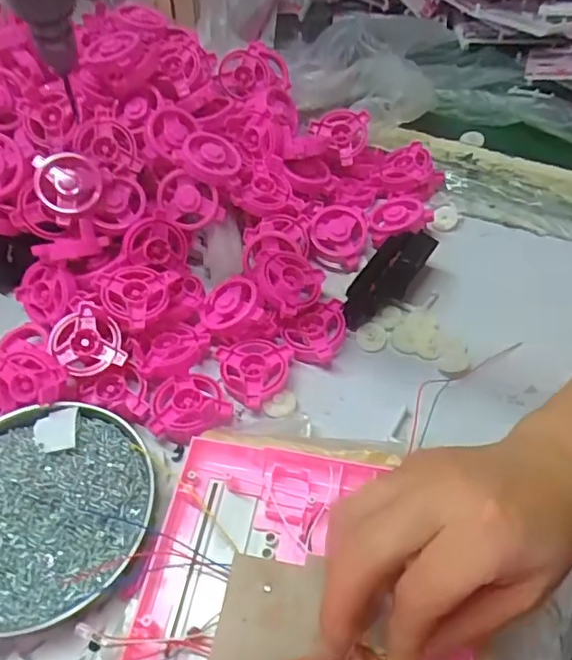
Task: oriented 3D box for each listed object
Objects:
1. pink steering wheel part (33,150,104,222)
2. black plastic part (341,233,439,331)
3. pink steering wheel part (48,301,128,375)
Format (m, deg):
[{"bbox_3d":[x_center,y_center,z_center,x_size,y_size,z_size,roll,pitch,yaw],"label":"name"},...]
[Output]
[{"bbox_3d":[-0.160,-0.106,0.424,0.047,0.013,0.053,-4,76,-23],"label":"pink steering wheel part"},{"bbox_3d":[0.078,-0.041,0.446,0.040,0.024,0.093,38,83,26],"label":"black plastic part"},{"bbox_3d":[-0.137,0.009,0.396,0.052,0.011,0.046,36,66,9],"label":"pink steering wheel part"}]

